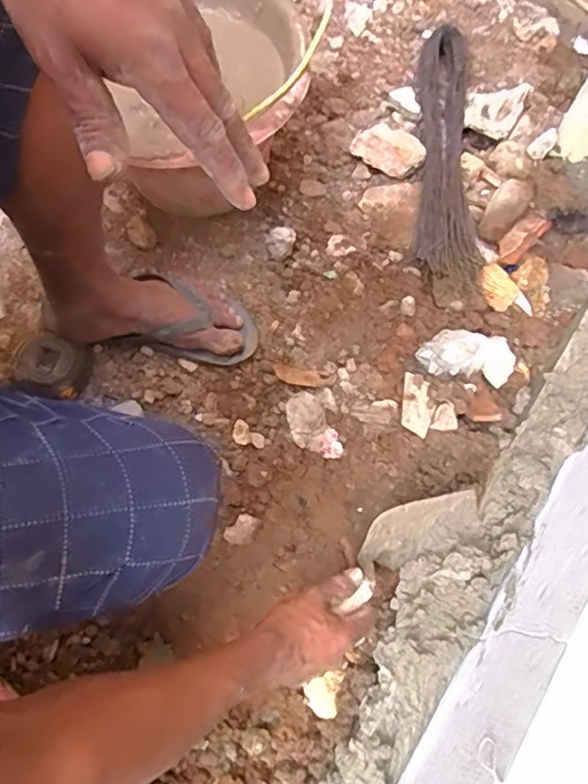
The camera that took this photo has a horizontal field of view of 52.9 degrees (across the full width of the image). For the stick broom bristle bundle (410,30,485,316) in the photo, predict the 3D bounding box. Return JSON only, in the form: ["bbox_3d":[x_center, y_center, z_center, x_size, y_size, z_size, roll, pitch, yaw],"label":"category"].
[{"bbox_3d":[0.226,-0.342,0.854,0.091,0.049,0.455,5,68,0],"label":"stick broom bristle bundle"}]

